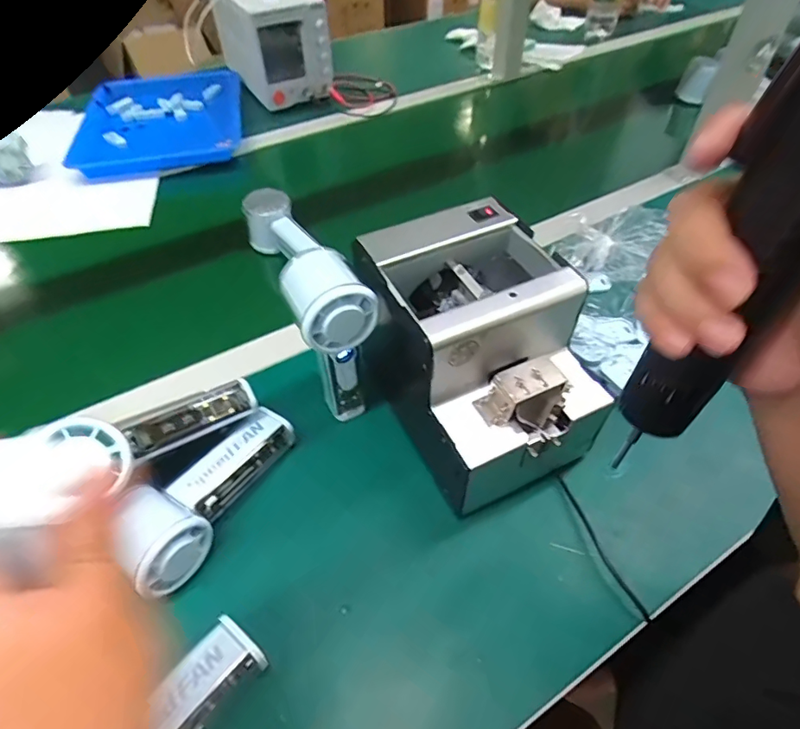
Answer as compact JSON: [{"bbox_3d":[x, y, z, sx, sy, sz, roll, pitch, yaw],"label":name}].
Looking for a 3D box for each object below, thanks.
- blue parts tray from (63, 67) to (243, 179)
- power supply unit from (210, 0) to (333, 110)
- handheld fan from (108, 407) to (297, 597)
[{"bbox_3d":[-0.390,-0.406,0.832,0.252,0.033,0.337,-8,49,-6],"label":"blue parts tray"},{"bbox_3d":[-0.228,-0.557,0.852,0.110,0.138,0.229,-28,54,-22],"label":"power supply unit"},{"bbox_3d":[-0.145,0.089,0.377,0.058,0.049,0.153,22,52,19],"label":"handheld fan"}]

